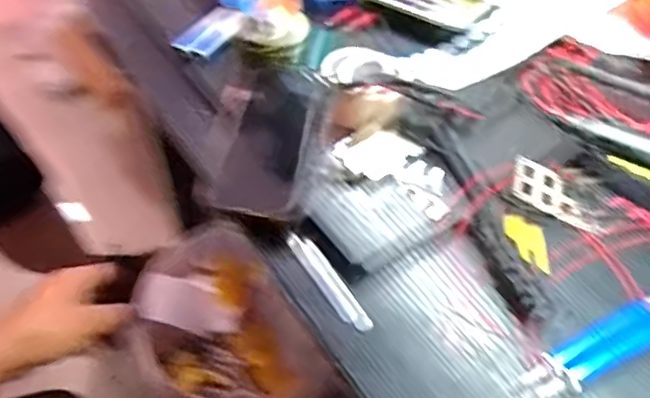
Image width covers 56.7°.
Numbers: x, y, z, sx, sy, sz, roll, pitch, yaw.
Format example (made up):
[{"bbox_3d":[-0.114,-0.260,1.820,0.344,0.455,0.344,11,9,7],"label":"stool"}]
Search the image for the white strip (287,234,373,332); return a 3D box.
[{"bbox_3d":[0.002,0.060,0.441,0.018,0.006,0.089,-27,57,-24],"label":"white strip"}]

